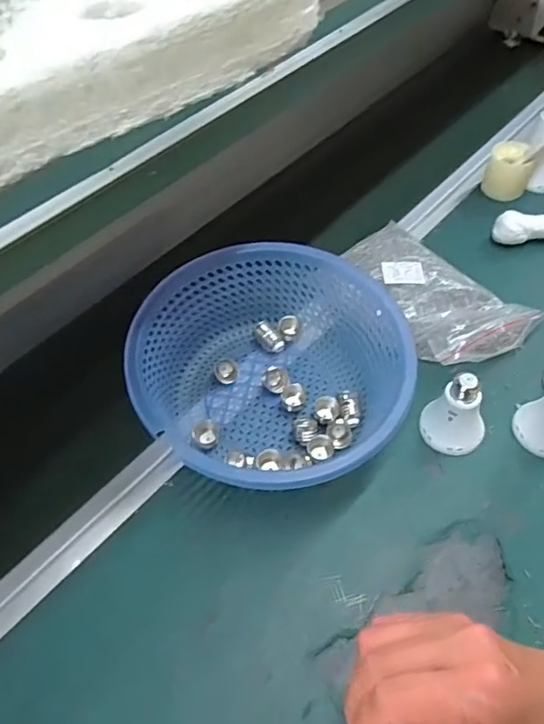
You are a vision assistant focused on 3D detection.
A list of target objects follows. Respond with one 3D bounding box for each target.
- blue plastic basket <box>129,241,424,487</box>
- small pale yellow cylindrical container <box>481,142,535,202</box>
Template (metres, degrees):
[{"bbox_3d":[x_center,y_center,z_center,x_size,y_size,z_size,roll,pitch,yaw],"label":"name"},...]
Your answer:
[{"bbox_3d":[-0.001,0.013,0.572,0.261,0.122,0.255,-1,53,2],"label":"blue plastic basket"},{"bbox_3d":[0.345,-0.279,0.807,0.061,0.062,0.060,-1,53,2],"label":"small pale yellow cylindrical container"}]

